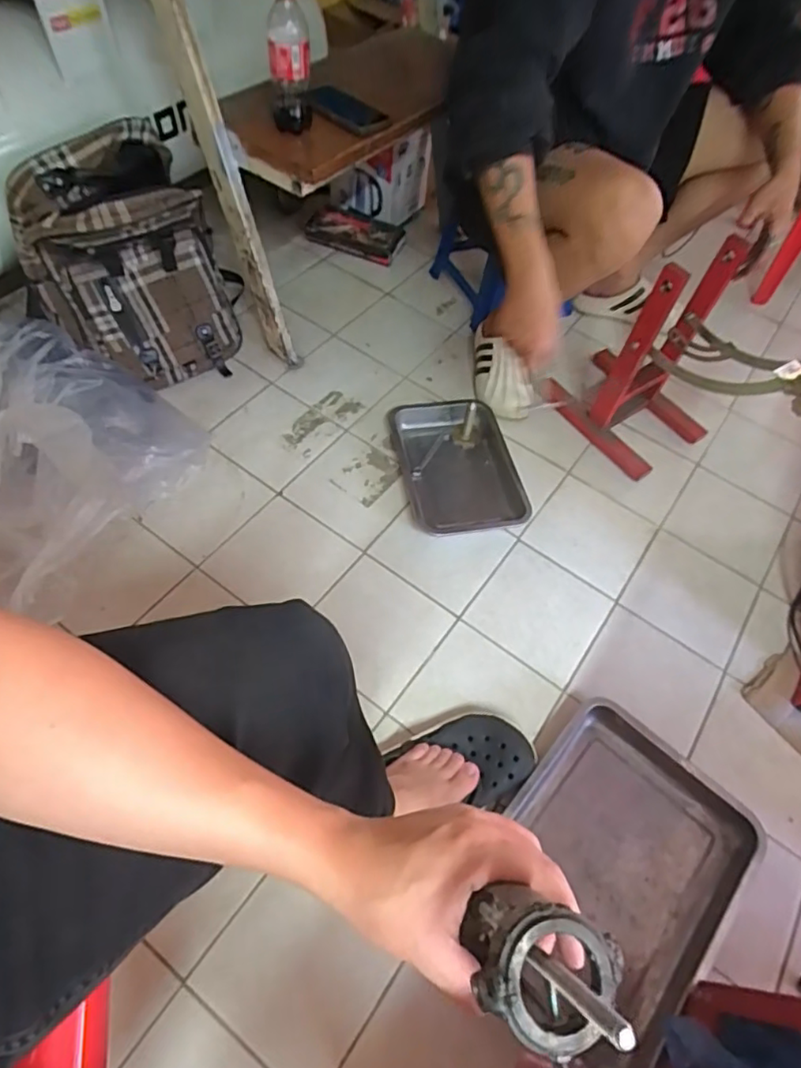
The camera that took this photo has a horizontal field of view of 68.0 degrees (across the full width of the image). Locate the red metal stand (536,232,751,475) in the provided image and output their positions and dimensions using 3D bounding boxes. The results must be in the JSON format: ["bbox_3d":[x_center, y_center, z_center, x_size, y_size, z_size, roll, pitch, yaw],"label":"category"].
[{"bbox_3d":[0.456,-0.329,1.080,0.194,0.354,0.282,-37,68,-22],"label":"red metal stand"}]

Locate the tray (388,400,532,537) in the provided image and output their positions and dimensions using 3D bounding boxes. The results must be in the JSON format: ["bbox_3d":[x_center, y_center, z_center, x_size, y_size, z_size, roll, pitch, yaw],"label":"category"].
[{"bbox_3d":[0.114,-0.132,1.131,0.222,0.036,0.304,-10,60,-11],"label":"tray"}]

